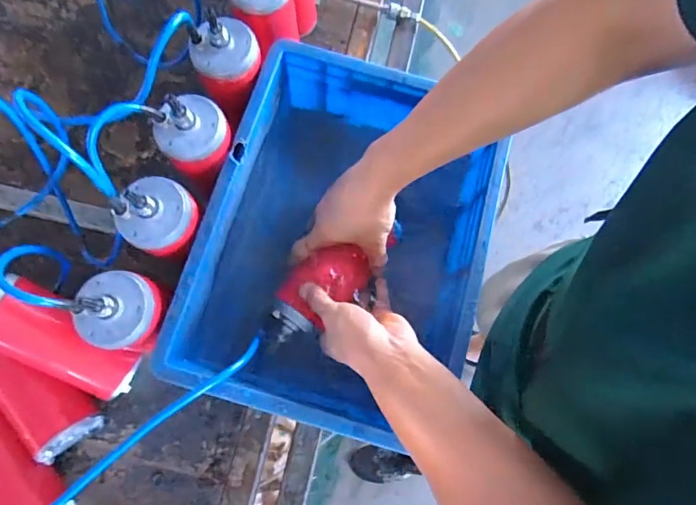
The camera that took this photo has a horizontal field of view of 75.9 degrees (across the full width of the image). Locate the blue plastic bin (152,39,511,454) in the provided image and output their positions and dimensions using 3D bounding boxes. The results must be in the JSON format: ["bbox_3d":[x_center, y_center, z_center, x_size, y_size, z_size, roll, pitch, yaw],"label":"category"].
[{"bbox_3d":[-0.003,-0.015,0.523,0.299,0.111,0.395,16,76,4],"label":"blue plastic bin"}]

